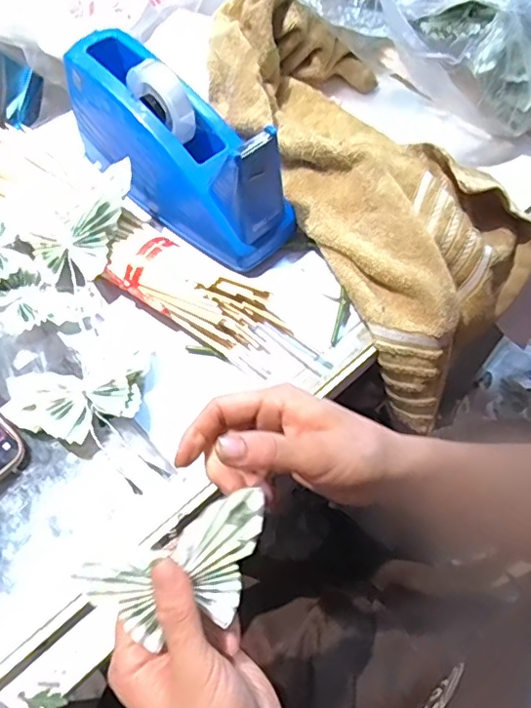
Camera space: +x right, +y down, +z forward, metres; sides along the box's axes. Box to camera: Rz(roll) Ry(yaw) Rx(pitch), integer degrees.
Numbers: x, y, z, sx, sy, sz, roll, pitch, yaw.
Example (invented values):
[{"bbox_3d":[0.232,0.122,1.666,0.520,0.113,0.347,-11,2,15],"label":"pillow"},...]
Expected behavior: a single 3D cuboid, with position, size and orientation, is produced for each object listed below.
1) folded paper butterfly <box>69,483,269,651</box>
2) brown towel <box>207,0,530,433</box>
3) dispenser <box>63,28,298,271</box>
[{"bbox_3d":[-0.041,0.116,0.293,0.097,0.006,0.054,-23,86,-9],"label":"folded paper butterfly"},{"bbox_3d":[0.091,-0.150,0.503,0.168,0.105,0.412,-26,77,-15],"label":"brown towel"},{"bbox_3d":[-0.073,-0.170,0.464,0.212,0.099,0.070,37,66,19],"label":"dispenser"}]

